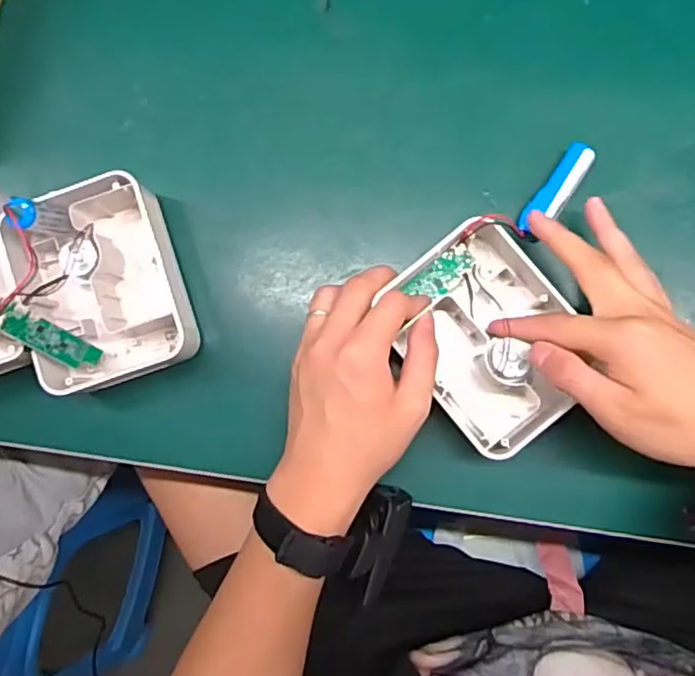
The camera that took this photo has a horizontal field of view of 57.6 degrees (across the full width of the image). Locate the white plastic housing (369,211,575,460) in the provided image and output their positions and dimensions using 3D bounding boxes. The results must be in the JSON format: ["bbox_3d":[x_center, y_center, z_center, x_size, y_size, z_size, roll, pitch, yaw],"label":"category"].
[{"bbox_3d":[0.090,-0.001,0.404,0.100,0.047,0.128,-38,81,-1],"label":"white plastic housing"}]

